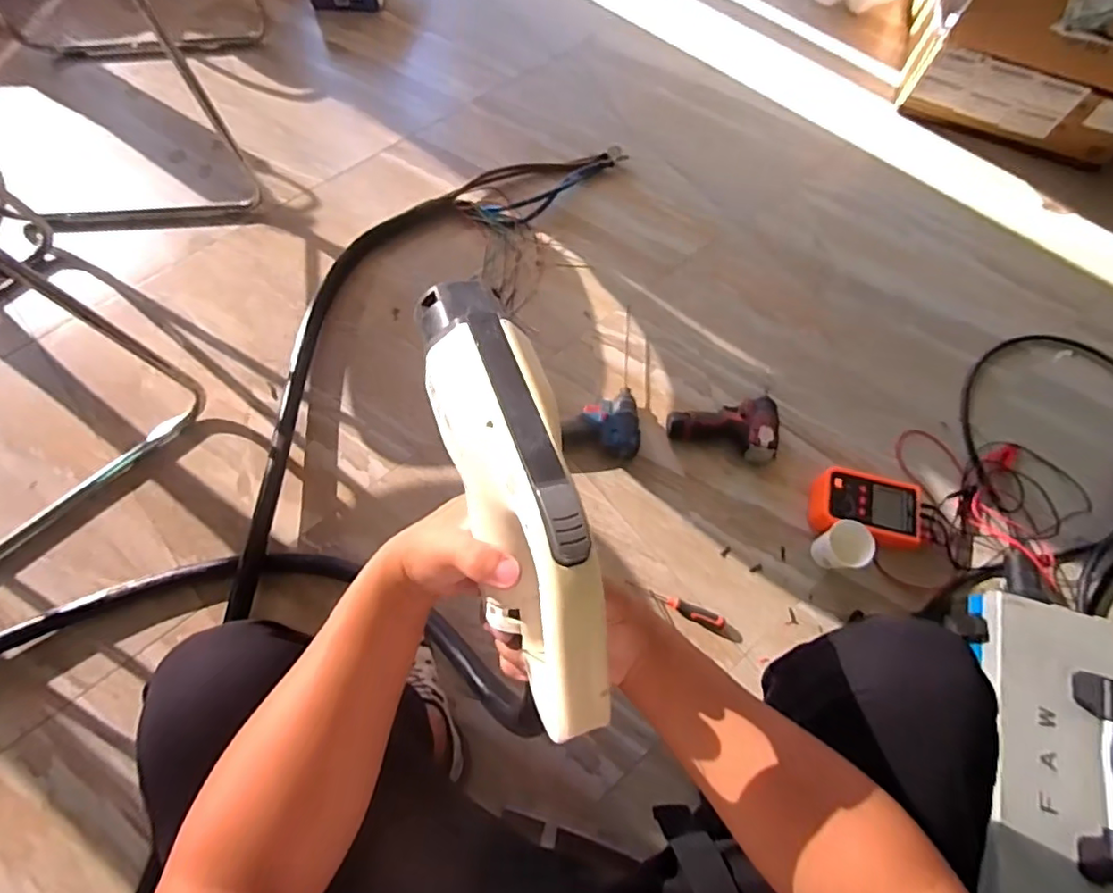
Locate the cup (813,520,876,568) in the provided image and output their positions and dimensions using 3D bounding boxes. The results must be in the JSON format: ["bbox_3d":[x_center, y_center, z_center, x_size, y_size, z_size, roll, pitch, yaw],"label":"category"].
[{"bbox_3d":[0.465,0.167,0.956,0.069,0.095,0.072,1,69,-3],"label":"cup"}]

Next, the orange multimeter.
[{"bbox_3d":[0.518,0.107,0.980,0.172,0.061,0.114,10,69,1],"label":"orange multimeter"}]

